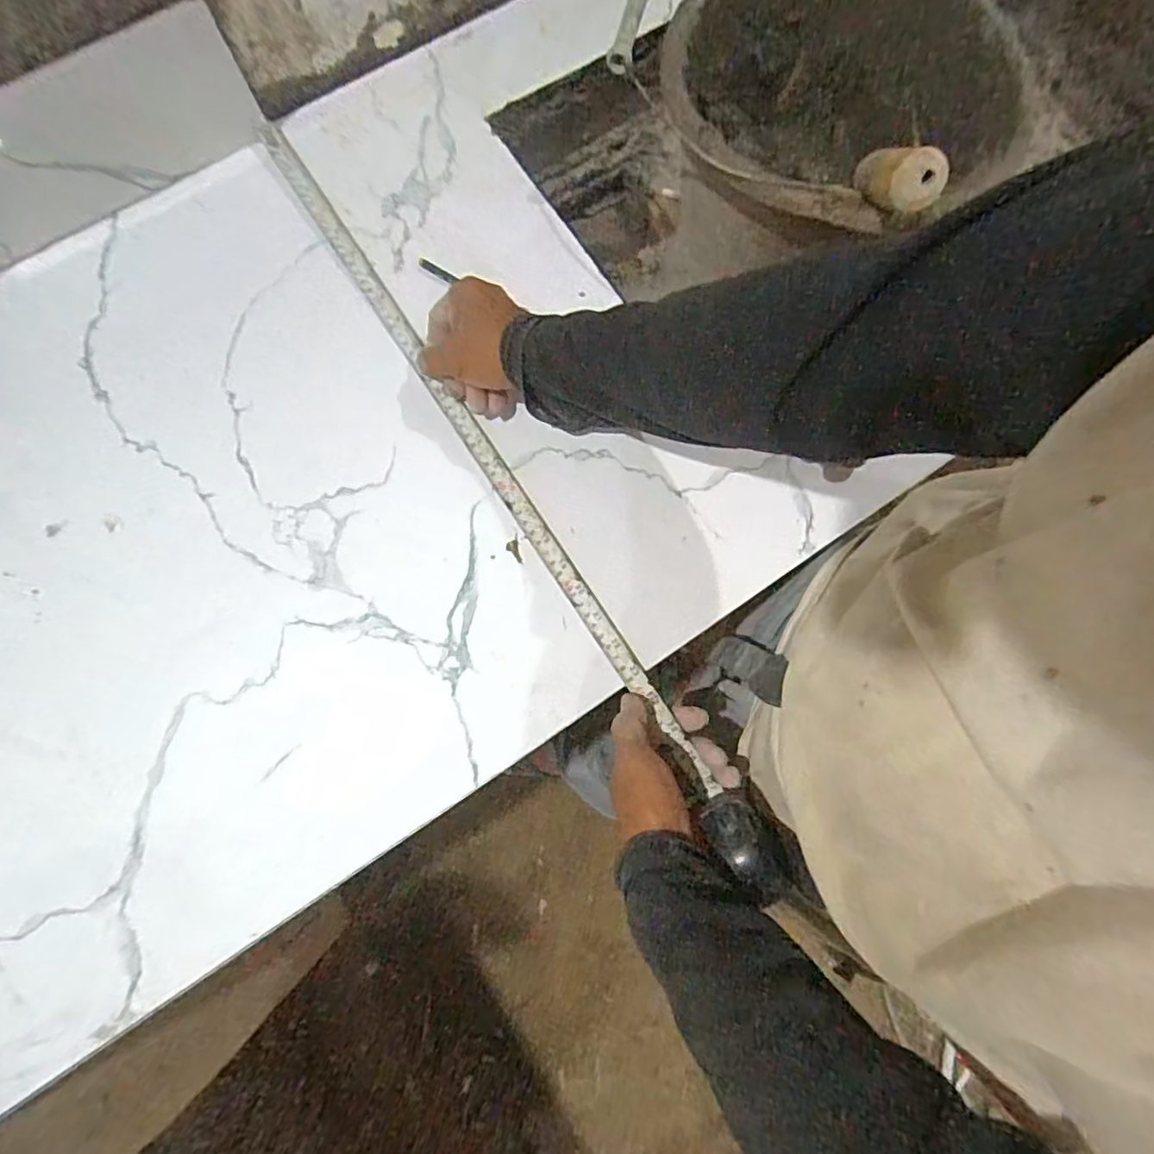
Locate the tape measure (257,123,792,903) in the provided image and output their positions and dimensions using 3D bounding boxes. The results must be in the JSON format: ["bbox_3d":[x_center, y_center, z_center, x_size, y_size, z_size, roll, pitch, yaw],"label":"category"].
[{"bbox_3d":[-0.070,-0.094,0.473,0.040,0.063,0.722,-33,79,-7],"label":"tape measure"}]

